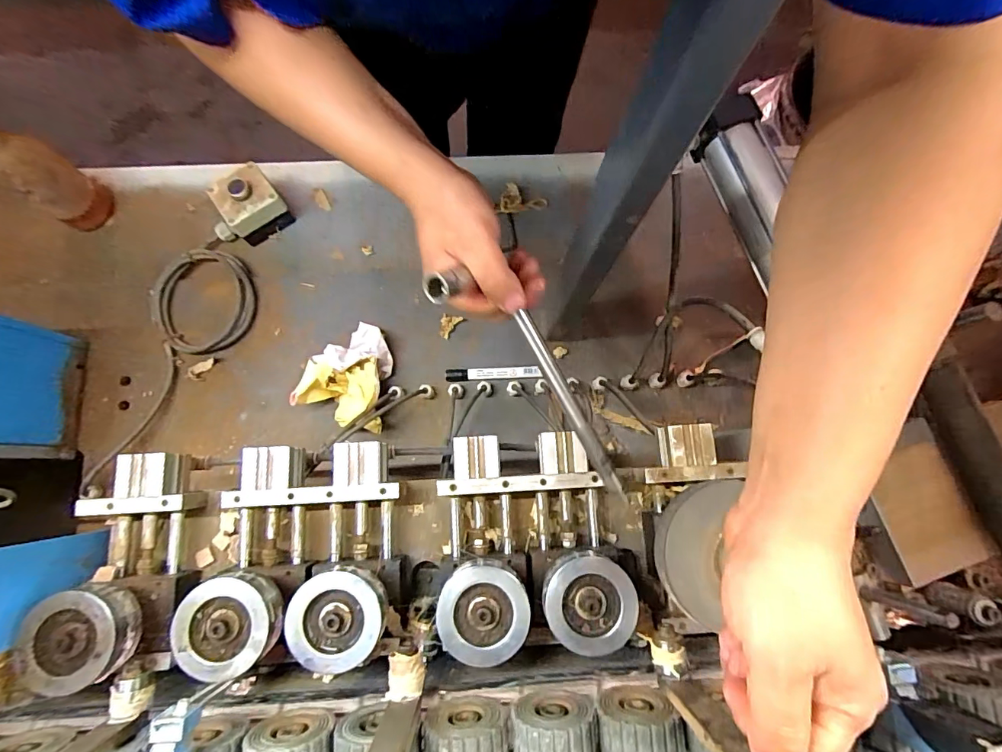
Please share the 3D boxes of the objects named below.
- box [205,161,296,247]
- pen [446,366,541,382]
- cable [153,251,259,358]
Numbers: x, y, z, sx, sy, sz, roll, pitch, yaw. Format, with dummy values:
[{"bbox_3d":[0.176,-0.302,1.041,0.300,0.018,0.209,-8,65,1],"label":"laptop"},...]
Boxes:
[{"bbox_3d":[-0.364,-0.239,0.660,0.103,0.062,0.075,-36,82,-7],"label":"box"},{"bbox_3d":[-0.010,-0.004,0.638,0.128,0.018,0.017,-3,79,-2],"label":"pen"},{"bbox_3d":[-0.416,-0.105,0.652,0.142,0.012,0.147,0,79,-1],"label":"cable"}]

